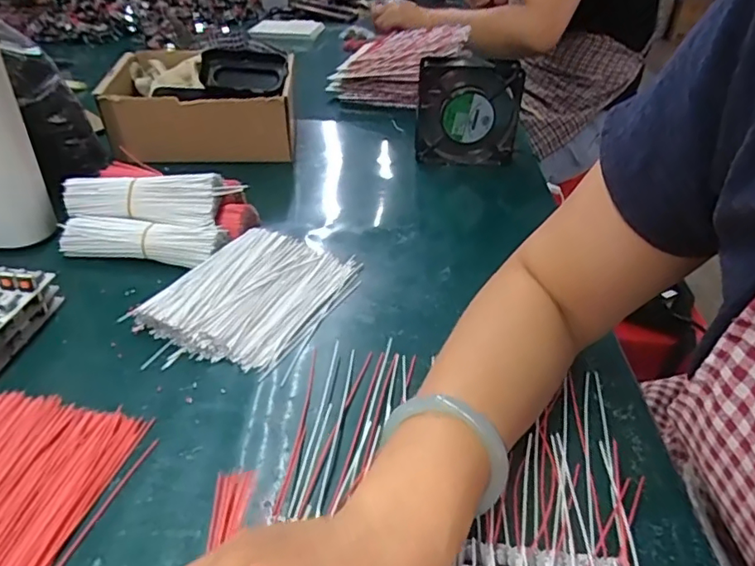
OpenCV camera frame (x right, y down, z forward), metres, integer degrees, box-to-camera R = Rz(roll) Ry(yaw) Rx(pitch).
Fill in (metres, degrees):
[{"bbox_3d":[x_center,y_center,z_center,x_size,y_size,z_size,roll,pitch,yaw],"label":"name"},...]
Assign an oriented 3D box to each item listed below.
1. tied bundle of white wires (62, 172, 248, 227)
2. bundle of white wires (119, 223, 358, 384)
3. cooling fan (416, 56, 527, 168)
[{"bbox_3d":[-0.214,-0.077,0.535,0.155,0.052,0.023,-2,-9,2],"label":"tied bundle of white wires"},{"bbox_3d":[-0.095,0.006,0.469,0.120,0.028,0.168,21,40,26],"label":"bundle of white wires"},{"bbox_3d":[0.109,-0.206,0.680,0.122,0.115,0.034,2,34,-2],"label":"cooling fan"}]

